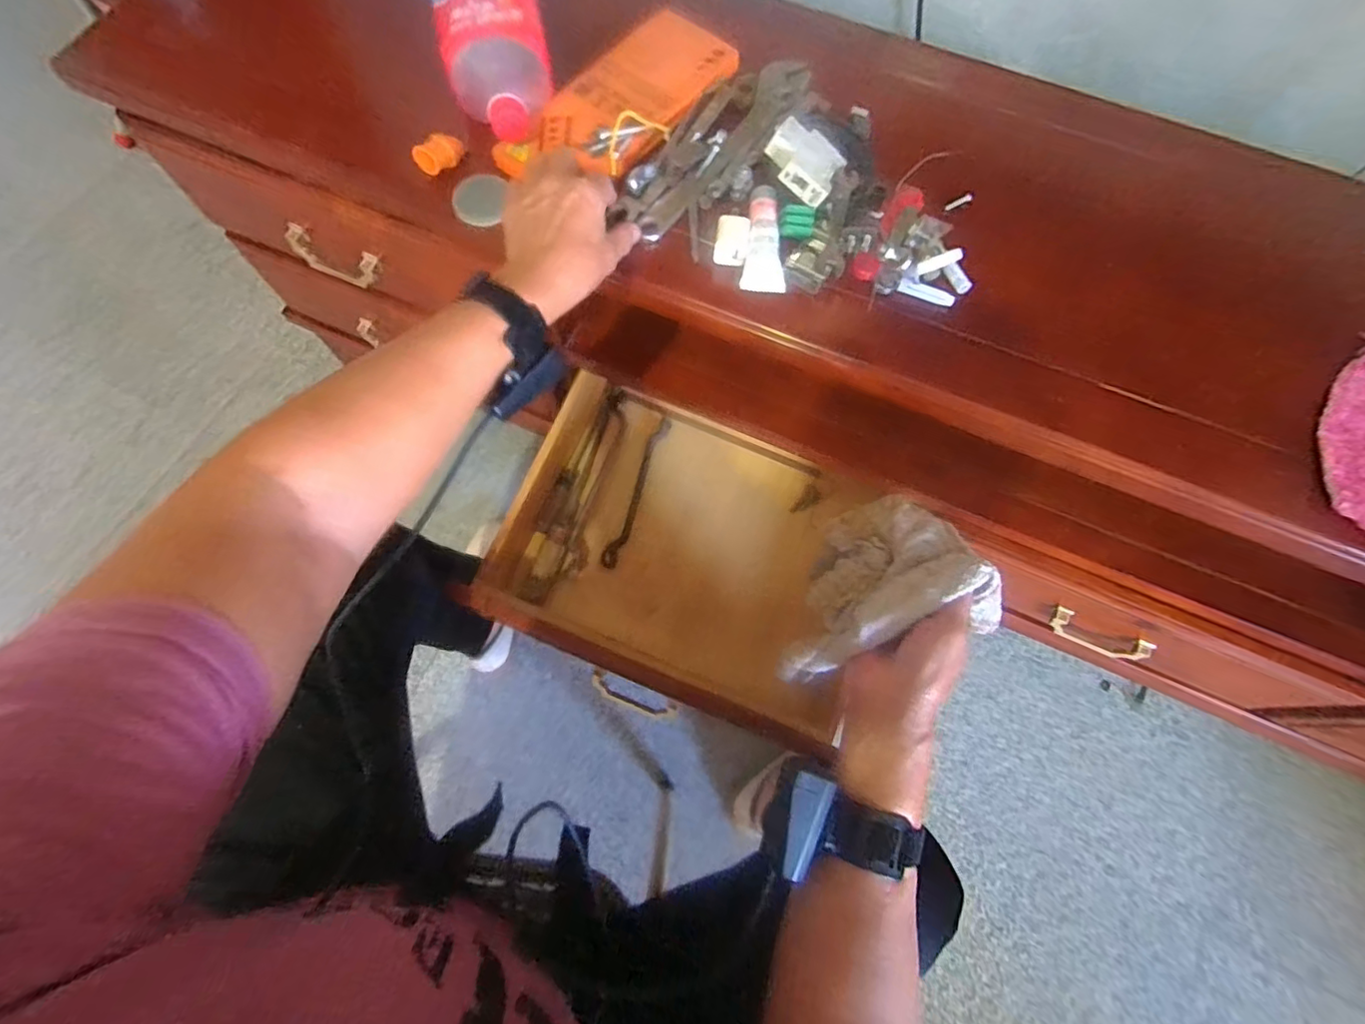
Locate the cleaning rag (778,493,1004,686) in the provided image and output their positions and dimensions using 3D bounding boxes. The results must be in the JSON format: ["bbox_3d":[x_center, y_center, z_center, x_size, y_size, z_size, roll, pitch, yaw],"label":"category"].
[{"bbox_3d":[0.153,0.057,0.464,0.146,0.110,0.113,-13,71,-7],"label":"cleaning rag"}]

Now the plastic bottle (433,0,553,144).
[{"bbox_3d":[-0.176,-0.432,0.535,0.095,0.088,0.208,-13,71,-6],"label":"plastic bottle"}]

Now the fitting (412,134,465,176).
[{"bbox_3d":[-0.218,-0.322,0.515,0.044,0.022,0.021,-28,73,-11],"label":"fitting"}]

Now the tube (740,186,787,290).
[{"bbox_3d":[0.071,-0.239,0.497,0.036,0.018,0.103,3,70,-1],"label":"tube"}]

